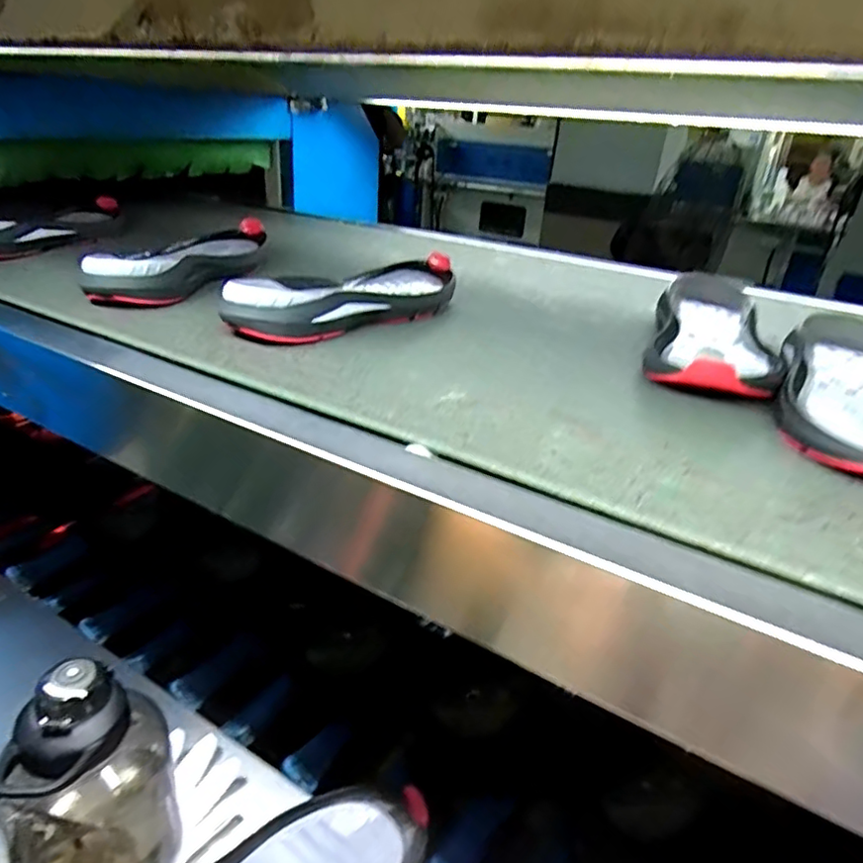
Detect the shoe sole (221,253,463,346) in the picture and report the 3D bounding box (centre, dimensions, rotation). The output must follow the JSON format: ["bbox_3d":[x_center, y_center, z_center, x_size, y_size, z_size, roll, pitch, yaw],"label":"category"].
[{"bbox_3d":[-0.078,-0.159,0.669,0.118,0.053,0.320,21,32,29],"label":"shoe sole"}]

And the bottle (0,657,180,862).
[{"bbox_3d":[-0.268,0.276,0.481,0.110,0.200,0.106,3,28,-2],"label":"bottle"}]

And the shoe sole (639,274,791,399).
[{"bbox_3d":[0.284,-0.099,0.623,0.110,0.048,0.316,12,29,15],"label":"shoe sole"}]

